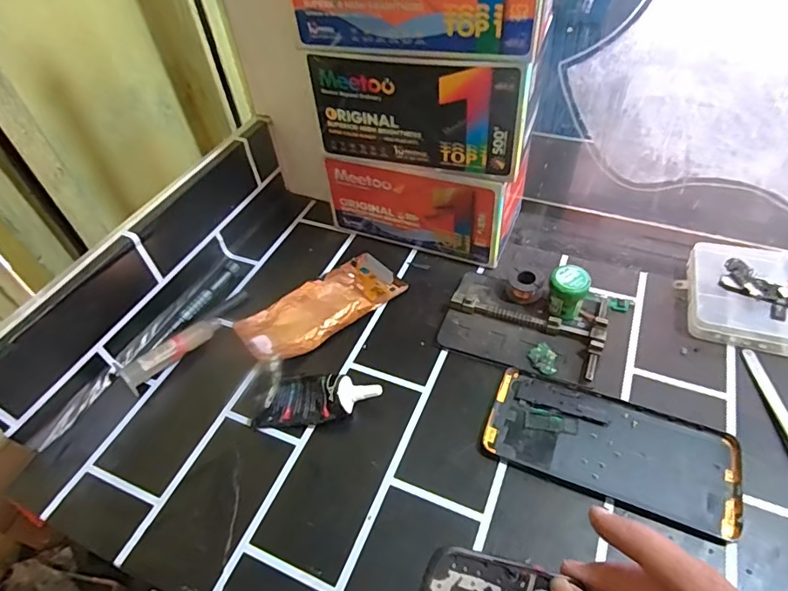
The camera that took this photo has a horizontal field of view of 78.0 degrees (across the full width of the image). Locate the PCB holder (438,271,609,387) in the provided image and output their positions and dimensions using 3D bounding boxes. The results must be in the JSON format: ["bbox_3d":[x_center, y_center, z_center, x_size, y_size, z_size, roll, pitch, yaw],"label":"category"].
[{"bbox_3d":[0.109,0.022,0.410,0.125,0.020,0.086,17,53,19],"label":"PCB holder"}]

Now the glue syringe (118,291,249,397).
[{"bbox_3d":[-0.178,0.033,0.423,0.020,0.016,0.125,27,58,26],"label":"glue syringe"}]

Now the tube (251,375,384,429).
[{"bbox_3d":[-0.059,0.076,0.374,0.095,0.025,0.041,-5,49,2],"label":"tube"}]

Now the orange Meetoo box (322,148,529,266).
[{"bbox_3d":[0.029,-0.103,0.479,0.179,0.094,0.078,14,53,18],"label":"orange Meetoo box"}]

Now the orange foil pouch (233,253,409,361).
[{"bbox_3d":[-0.066,0.009,0.448,0.148,0.012,0.068,-33,54,-20],"label":"orange foil pouch"}]

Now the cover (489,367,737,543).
[{"bbox_3d":[0.150,0.104,0.342,0.161,0.005,0.074,16,53,19],"label":"cover"}]

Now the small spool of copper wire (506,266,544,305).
[{"bbox_3d":[0.115,-0.008,0.428,0.028,0.027,0.024,10,52,15],"label":"small spool of copper wire"}]

